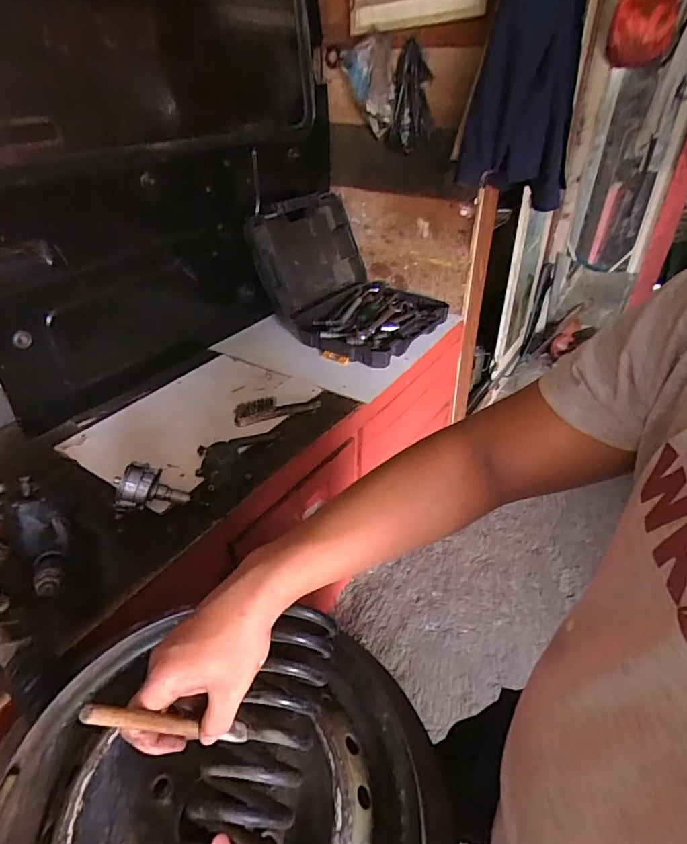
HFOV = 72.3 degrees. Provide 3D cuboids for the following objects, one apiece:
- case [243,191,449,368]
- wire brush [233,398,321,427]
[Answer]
[{"bbox_3d":[0.041,-0.458,1.487,0.509,0.372,0.466,24,42,32],"label":"case"},{"bbox_3d":[-0.158,-0.037,1.132,0.210,0.052,0.034,-15,37,-18],"label":"wire brush"}]

